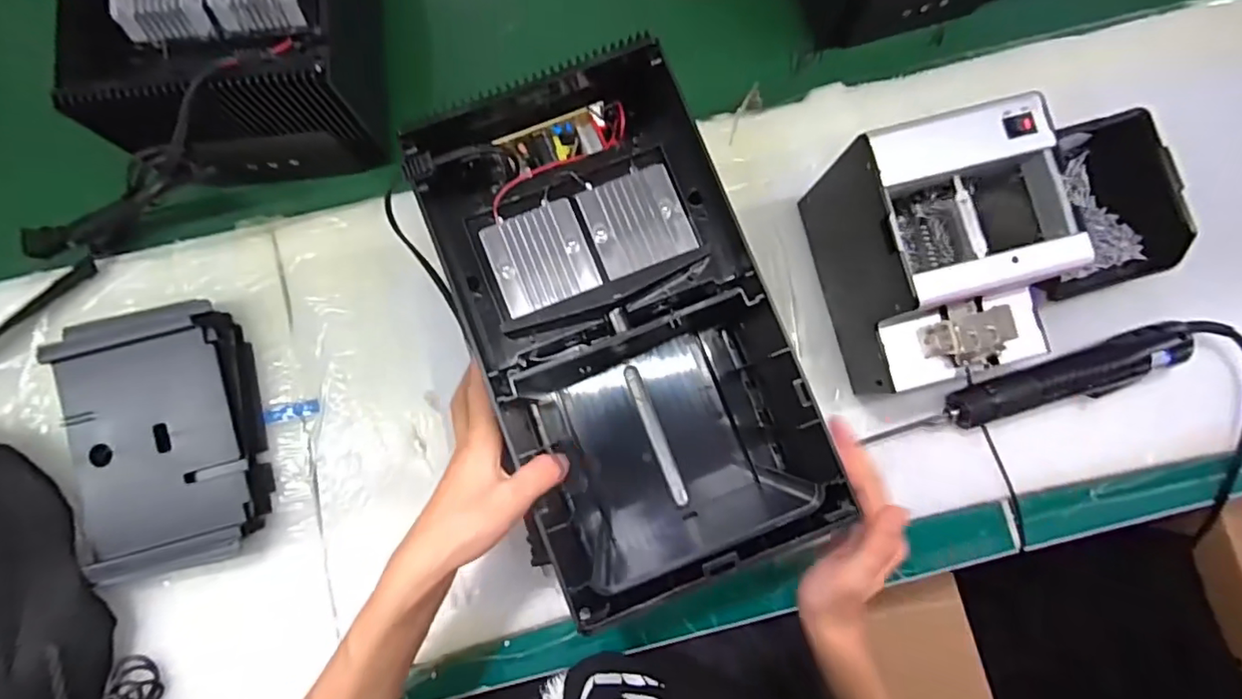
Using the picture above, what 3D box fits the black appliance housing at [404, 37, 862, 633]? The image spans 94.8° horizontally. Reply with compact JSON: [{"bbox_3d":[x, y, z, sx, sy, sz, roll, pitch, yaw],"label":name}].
[{"bbox_3d":[0.000,-0.016,0.438,0.199,0.147,0.350,-19,82,-4],"label":"black appliance housing"}]

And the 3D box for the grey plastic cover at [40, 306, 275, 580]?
[{"bbox_3d":[-0.375,0.073,0.468,0.140,0.041,0.208,-11,82,-3],"label":"grey plastic cover"}]

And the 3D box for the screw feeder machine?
[{"bbox_3d":[0.238,-0.066,0.435,0.125,0.139,0.172,-10,82,-3],"label":"screw feeder machine"}]

